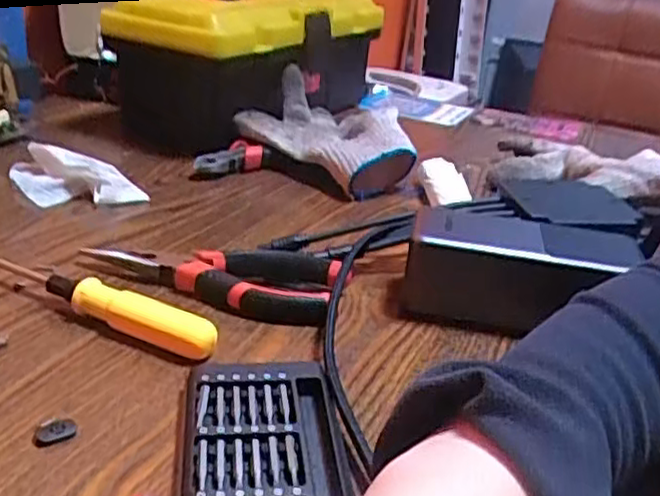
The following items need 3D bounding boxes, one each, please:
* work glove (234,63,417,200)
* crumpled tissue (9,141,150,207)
[{"bbox_3d":[0.007,-0.110,0.641,0.167,0.067,0.115,23,29,32],"label":"work glove"},{"bbox_3d":[-0.201,-0.055,0.539,0.116,0.024,0.066,23,29,32],"label":"crumpled tissue"}]

